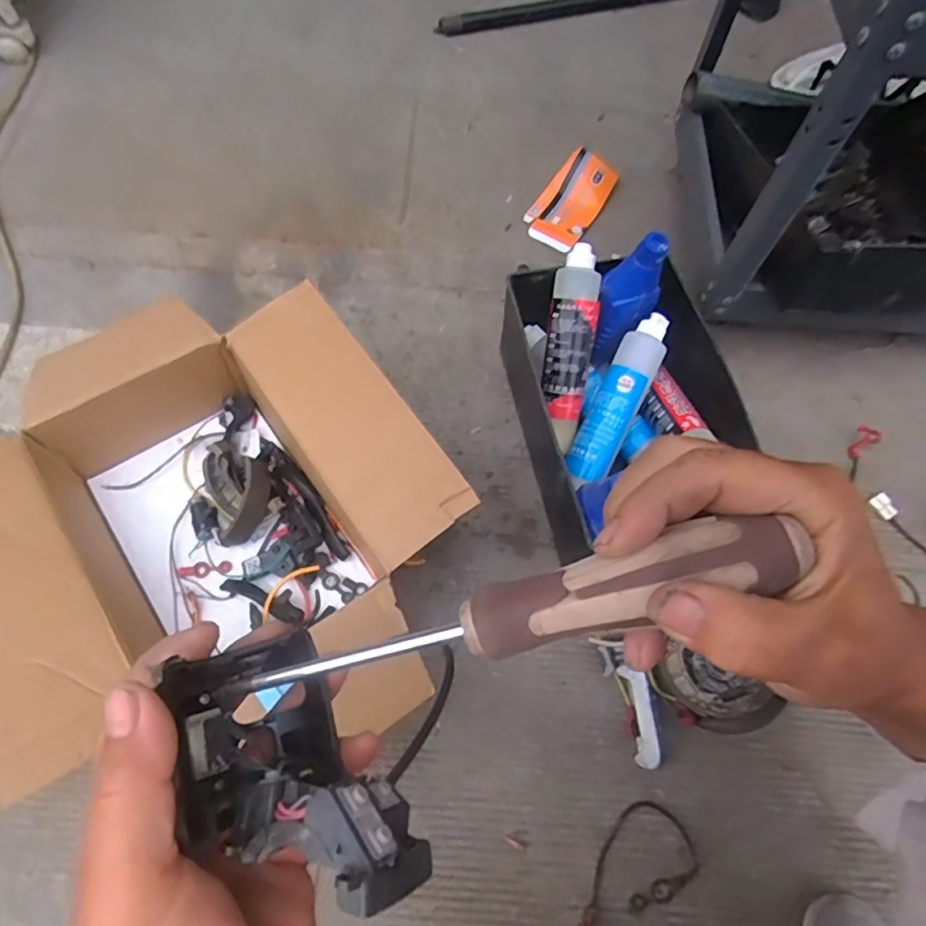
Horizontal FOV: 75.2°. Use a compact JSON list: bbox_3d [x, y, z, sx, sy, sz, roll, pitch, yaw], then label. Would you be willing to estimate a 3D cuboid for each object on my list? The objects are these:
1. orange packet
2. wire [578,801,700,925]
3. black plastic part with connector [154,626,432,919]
[{"bbox_3d":[0.156,-0.375,0.865,0.083,0.044,0.156,34,69,12],"label":"orange packet"},{"bbox_3d":[0.147,0.368,0.535,0.133,0.006,0.073,-34,72,-16],"label":"wire"},{"bbox_3d":[-0.057,0.106,0.208,0.112,0.044,0.062,20,62,43],"label":"black plastic part with connector"}]

